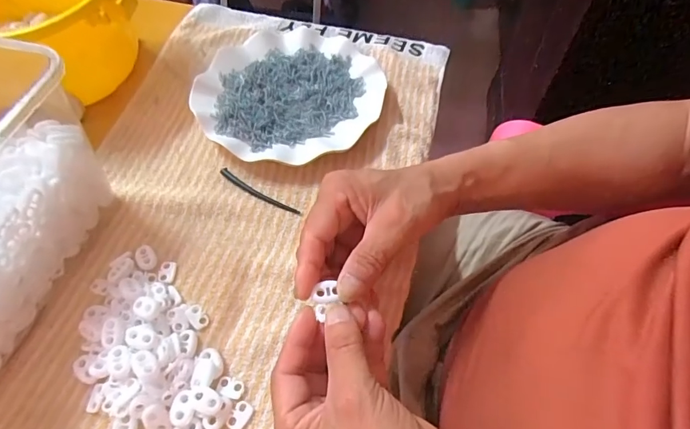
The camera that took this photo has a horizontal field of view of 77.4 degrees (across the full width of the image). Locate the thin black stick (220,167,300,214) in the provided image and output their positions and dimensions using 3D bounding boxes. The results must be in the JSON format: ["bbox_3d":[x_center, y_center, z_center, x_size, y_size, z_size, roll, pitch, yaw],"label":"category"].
[{"bbox_3d":[-0.079,-0.020,0.386,0.086,0.004,0.011,29,62,18],"label":"thin black stick"}]

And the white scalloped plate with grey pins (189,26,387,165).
[{"bbox_3d":[-0.054,-0.124,0.436,0.179,0.023,0.170,0,57,0],"label":"white scalloped plate with grey pins"}]

